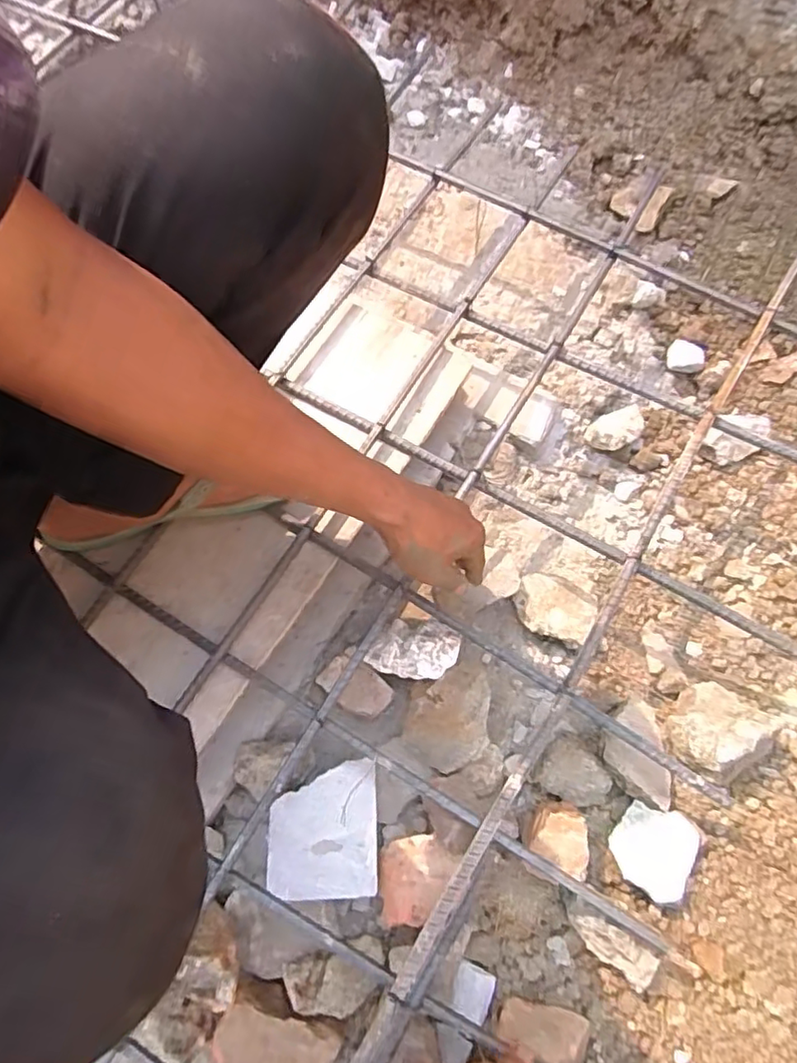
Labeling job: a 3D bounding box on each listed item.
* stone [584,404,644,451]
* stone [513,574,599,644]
[{"bbox_3d":[0.265,-0.123,0.730,0.072,0.025,0.042,-23,70,-7],"label":"stone"},{"bbox_3d":[0.165,0.086,0.660,0.090,0.036,0.068,18,71,8],"label":"stone"}]

